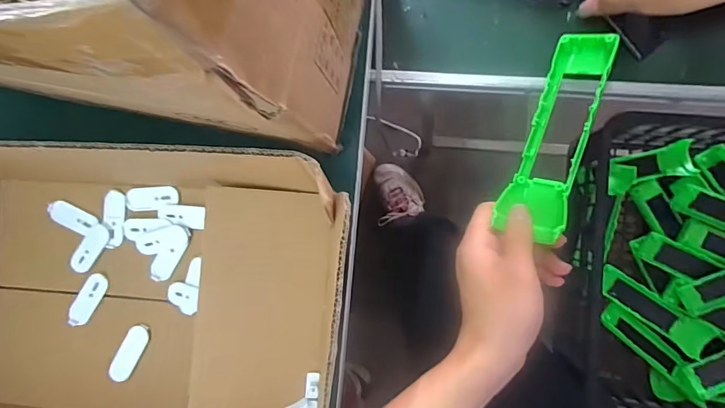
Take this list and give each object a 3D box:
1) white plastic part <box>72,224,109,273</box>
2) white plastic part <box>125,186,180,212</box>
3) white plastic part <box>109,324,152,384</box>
[{"bbox_3d":[-0.234,0.037,0.357,0.017,0.007,0.044,35,94,8],"label":"white plastic part"},{"bbox_3d":[-0.179,-0.005,0.352,0.045,0.004,0.020,-4,88,9],"label":"white plastic part"},{"bbox_3d":[-0.195,0.124,0.348,0.018,0.011,0.047,28,93,9],"label":"white plastic part"}]

